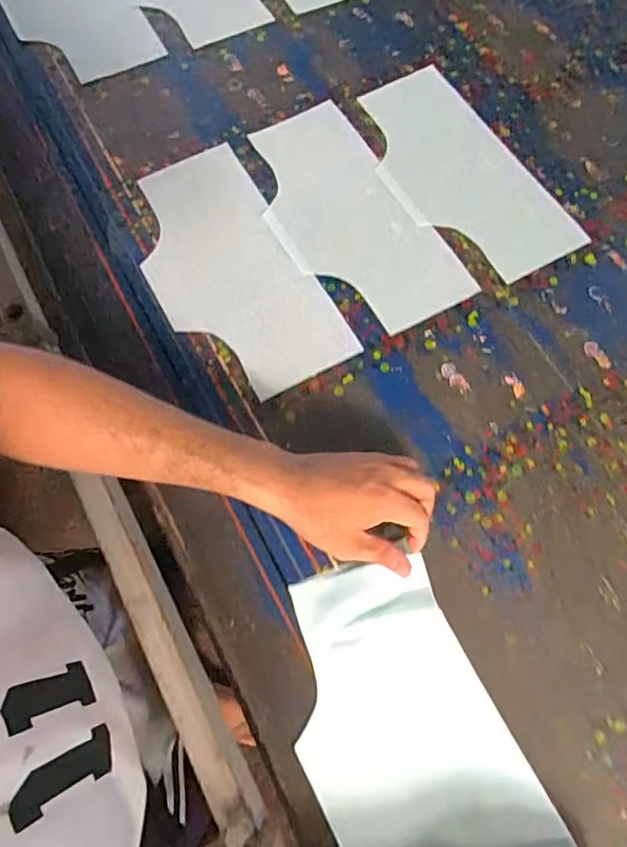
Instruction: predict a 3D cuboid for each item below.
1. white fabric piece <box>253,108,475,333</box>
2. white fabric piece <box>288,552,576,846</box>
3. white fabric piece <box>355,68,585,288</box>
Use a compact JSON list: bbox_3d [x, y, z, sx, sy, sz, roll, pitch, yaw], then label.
[{"bbox_3d":[0.034,-0.250,0.633,0.160,0.007,0.324,-27,72,-12],"label":"white fabric piece"},{"bbox_3d":[0.076,0.263,0.445,0.163,0.028,0.287,-25,72,-11],"label":"white fabric piece"},{"bbox_3d":[0.171,-0.311,0.659,0.163,0.004,0.318,-27,72,-12],"label":"white fabric piece"}]

